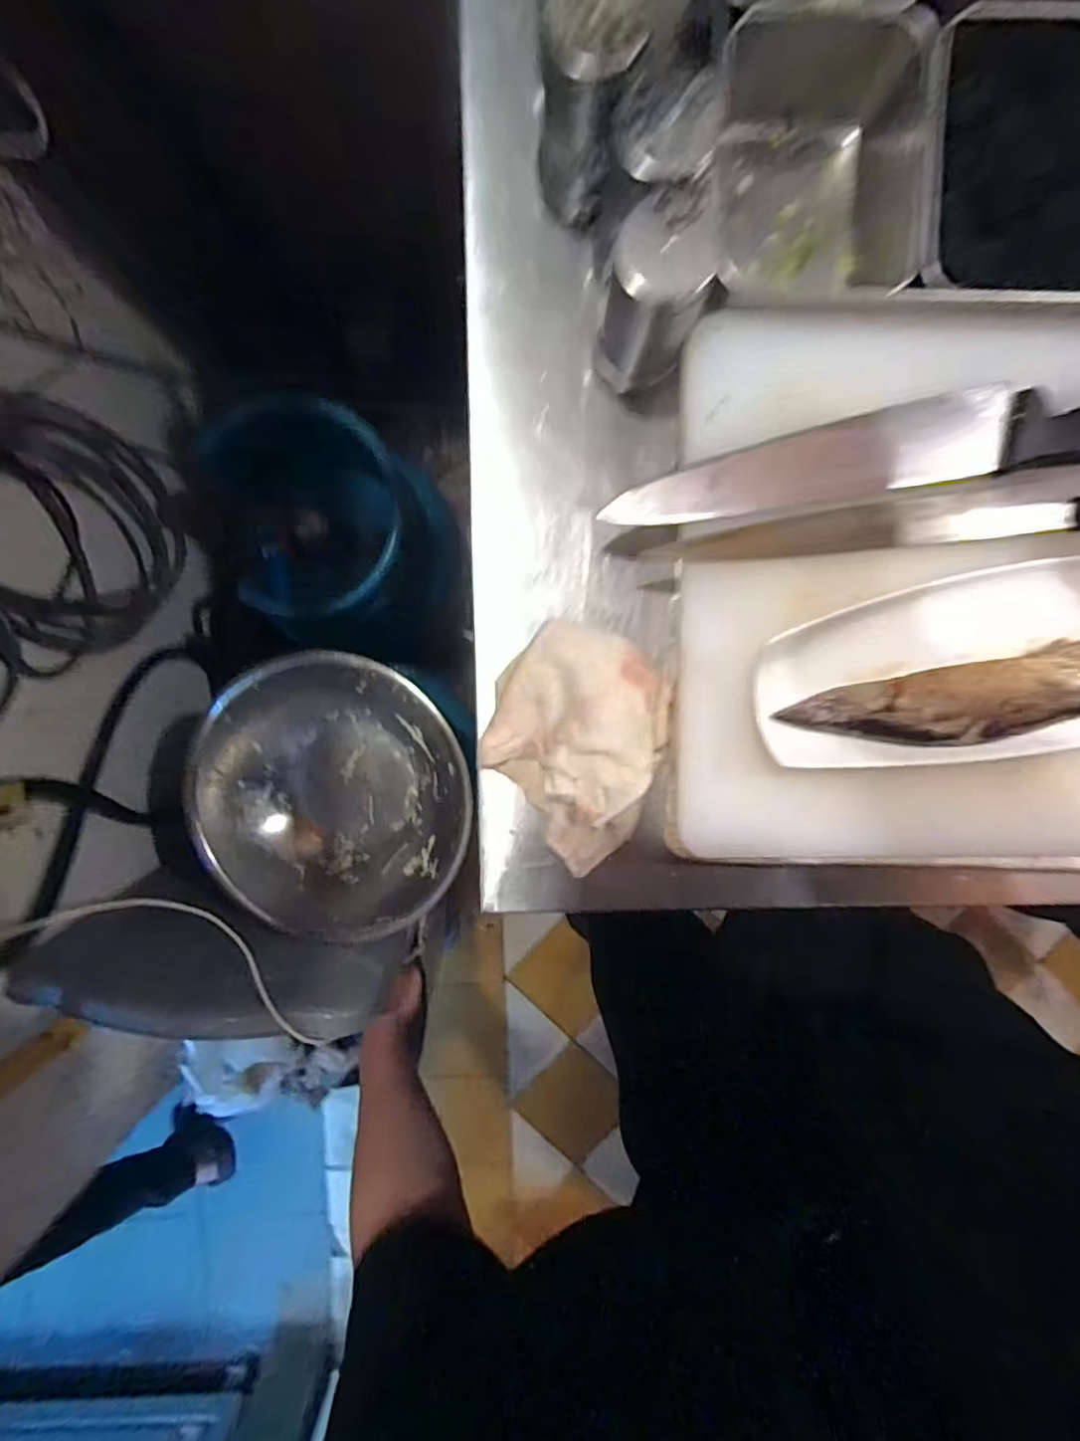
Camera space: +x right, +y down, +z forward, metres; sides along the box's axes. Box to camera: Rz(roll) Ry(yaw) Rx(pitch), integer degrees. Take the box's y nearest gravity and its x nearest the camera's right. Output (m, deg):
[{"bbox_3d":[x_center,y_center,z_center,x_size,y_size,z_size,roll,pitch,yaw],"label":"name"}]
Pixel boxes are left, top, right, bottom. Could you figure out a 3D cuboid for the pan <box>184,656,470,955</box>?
[{"bbox_3d":[-0.213,0.083,0.620,0.264,0.089,0.290,0,95,0],"label":"pan"}]

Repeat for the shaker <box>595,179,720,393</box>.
[{"bbox_3d":[0.062,-0.226,0.321,0.049,0.093,0.058,19,94,-1],"label":"shaker"}]

